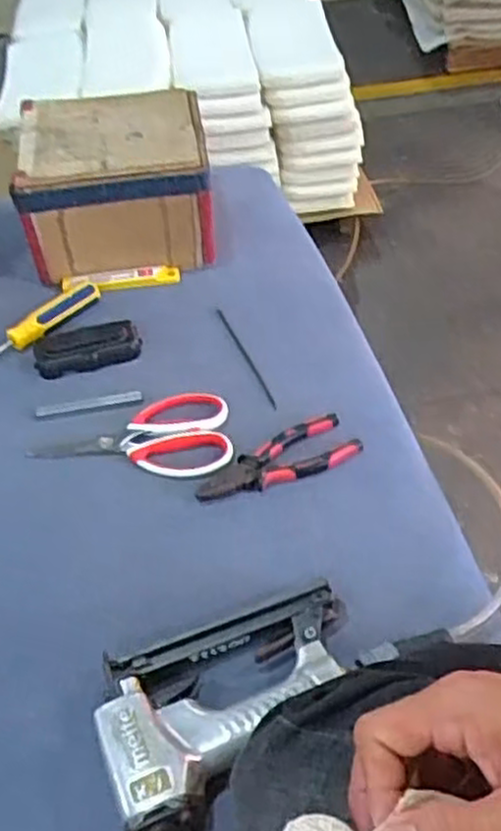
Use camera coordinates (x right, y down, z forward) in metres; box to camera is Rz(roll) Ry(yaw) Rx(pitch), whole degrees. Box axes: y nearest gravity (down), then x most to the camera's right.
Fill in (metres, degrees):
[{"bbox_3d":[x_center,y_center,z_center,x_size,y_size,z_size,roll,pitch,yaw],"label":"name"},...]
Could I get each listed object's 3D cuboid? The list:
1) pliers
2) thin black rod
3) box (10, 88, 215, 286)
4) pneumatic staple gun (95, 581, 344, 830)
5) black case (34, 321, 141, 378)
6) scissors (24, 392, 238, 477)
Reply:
[{"bbox_3d":[0.026,0.044,0.705,0.153,0.011,0.054,-25,48,-19],"label":"pliers"},{"bbox_3d":[-0.005,-0.063,0.821,0.007,0.008,0.181,-17,46,-12],"label":"thin black rod"},{"bbox_3d":[-0.165,-0.289,0.968,0.211,0.136,0.232,-8,45,-4],"label":"box"},{"bbox_3d":[-0.009,0.194,0.536,0.183,0.039,0.156,-15,46,-10],"label":"pneumatic staple gun"},{"bbox_3d":[-0.174,-0.071,0.825,0.110,0.015,0.069,-10,45,-5],"label":"black case"},{"bbox_3d":[-0.111,0.023,0.734,0.182,0.009,0.098,-6,45,-2],"label":"scissors"}]

